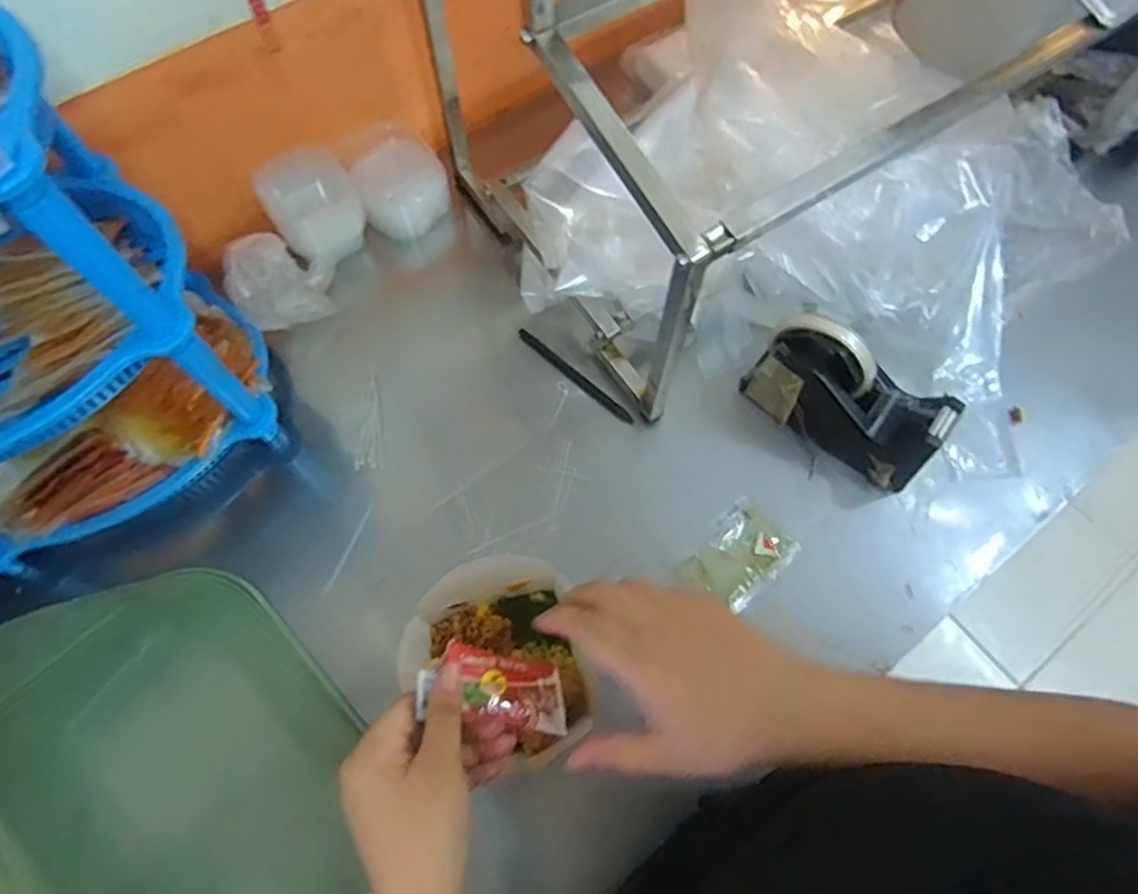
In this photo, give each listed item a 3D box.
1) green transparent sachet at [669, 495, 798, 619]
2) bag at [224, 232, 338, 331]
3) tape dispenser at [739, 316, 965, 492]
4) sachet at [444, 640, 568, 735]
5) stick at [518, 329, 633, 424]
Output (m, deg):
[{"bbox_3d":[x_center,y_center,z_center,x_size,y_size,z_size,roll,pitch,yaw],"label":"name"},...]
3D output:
[{"bbox_3d":[0.140,0.093,0.550,0.063,0.005,0.093,43,73,16],"label":"green transparent sachet"},{"bbox_3d":[-0.257,-0.150,0.599,0.085,0.078,0.058,-29,70,-12],"label":"bag"},{"bbox_3d":[0.231,-0.040,0.558,0.159,0.098,0.064,34,71,13],"label":"tape dispenser"},{"bbox_3d":[-0.035,0.137,0.378,0.072,0.009,0.040,20,45,-20],"label":"sachet"},{"bbox_3d":[0.005,-0.066,0.620,0.139,0.011,0.011,41,73,15],"label":"stick"}]

